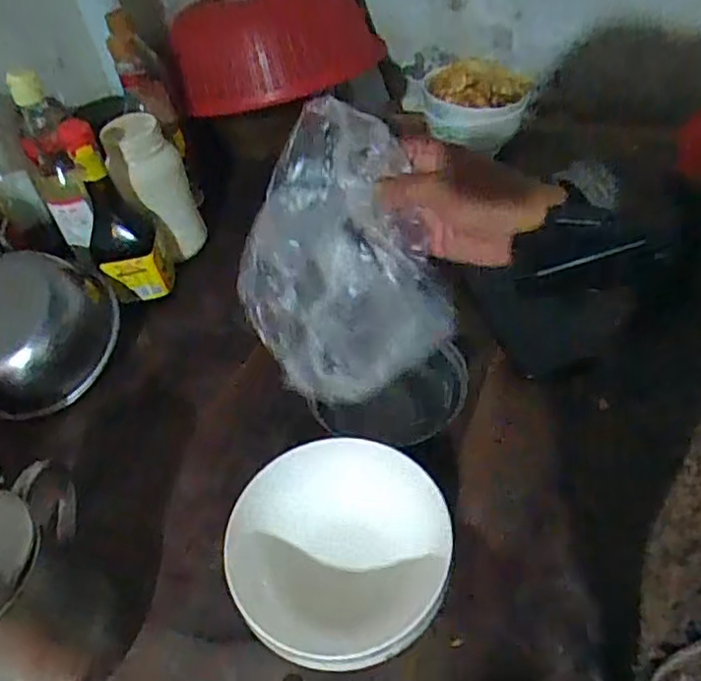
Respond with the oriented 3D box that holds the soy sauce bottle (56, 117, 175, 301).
[{"bbox_3d":[-0.261,-0.140,0.708,0.081,0.199,0.066,-23,46,-15],"label":"soy sauce bottle"}]

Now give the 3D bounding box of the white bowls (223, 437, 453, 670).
[{"bbox_3d":[-0.006,0.154,0.468,0.172,0.066,0.143,-5,45,-2],"label":"white bowls"}]

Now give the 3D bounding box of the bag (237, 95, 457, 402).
[{"bbox_3d":[-0.002,-0.048,0.400,0.126,0.179,0.058,7,46,10],"label":"bag"}]

